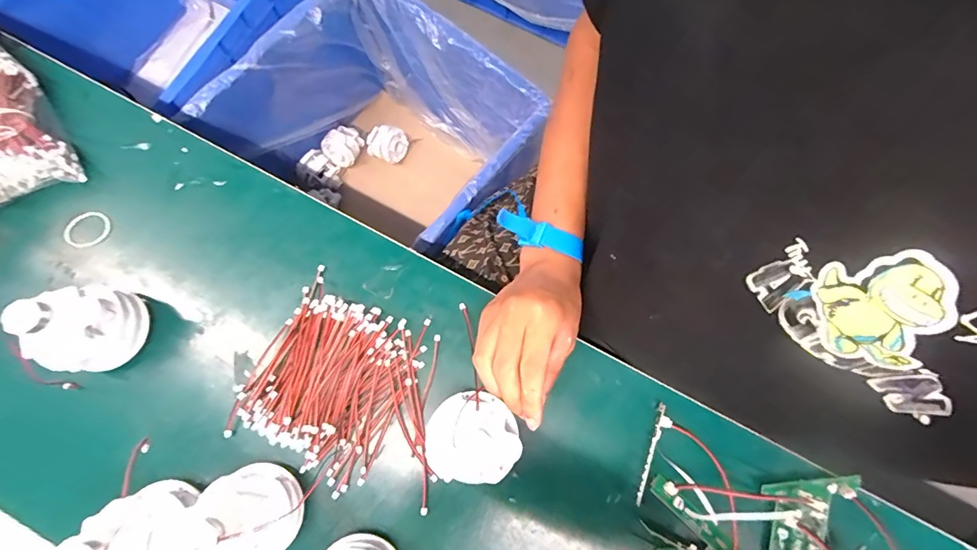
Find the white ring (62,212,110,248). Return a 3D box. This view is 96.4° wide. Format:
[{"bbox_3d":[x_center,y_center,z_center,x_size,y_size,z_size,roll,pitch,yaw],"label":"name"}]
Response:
[{"bbox_3d":[-0.371,-0.041,0.403,0.041,0.005,0.030,-39,79,-10],"label":"white ring"}]

